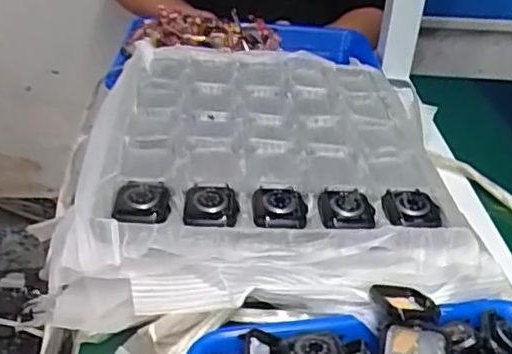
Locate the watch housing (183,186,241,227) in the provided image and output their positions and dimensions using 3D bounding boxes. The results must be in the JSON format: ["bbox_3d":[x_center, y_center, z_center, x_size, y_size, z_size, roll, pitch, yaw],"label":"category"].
[{"bbox_3d":[-0.033,0.022,0.460,0.039,0.013,0.047,0,32,-5],"label":"watch housing"}]

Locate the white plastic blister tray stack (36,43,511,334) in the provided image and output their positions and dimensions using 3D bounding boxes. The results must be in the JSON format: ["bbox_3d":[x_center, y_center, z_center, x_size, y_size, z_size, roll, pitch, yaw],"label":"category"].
[{"bbox_3d":[0.001,-0.027,0.575,0.339,0.055,0.377,-1,33,-8],"label":"white plastic blister tray stack"}]

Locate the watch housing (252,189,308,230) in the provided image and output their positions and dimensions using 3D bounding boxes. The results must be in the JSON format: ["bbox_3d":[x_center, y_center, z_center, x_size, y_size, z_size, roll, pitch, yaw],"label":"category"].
[{"bbox_3d":[0.018,0.024,0.464,0.040,0.009,0.048,1,32,-4],"label":"watch housing"}]

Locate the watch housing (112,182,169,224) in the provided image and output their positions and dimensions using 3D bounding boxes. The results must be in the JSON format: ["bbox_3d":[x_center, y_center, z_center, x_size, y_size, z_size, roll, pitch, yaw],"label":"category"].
[{"bbox_3d":[-0.083,0.017,0.459,0.039,0.008,0.050,-1,32,-7],"label":"watch housing"}]

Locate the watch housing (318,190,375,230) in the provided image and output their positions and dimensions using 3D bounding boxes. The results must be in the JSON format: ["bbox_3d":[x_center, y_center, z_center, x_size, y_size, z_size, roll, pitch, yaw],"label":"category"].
[{"bbox_3d":[0.068,0.025,0.469,0.039,0.008,0.049,2,32,-3],"label":"watch housing"}]

